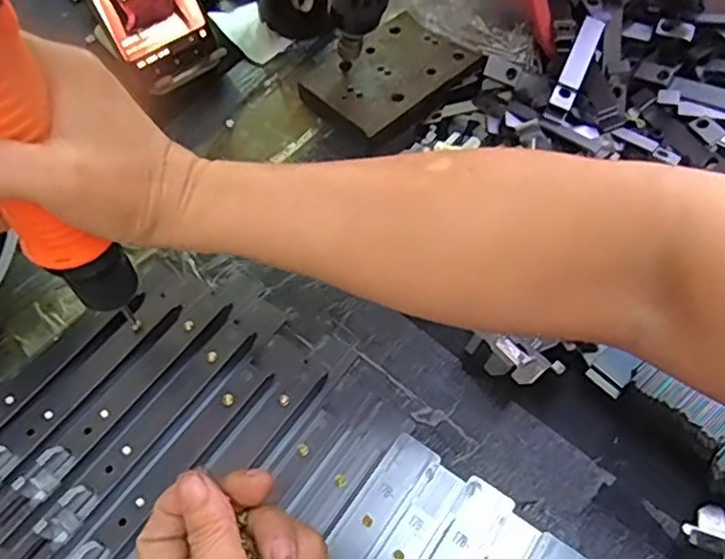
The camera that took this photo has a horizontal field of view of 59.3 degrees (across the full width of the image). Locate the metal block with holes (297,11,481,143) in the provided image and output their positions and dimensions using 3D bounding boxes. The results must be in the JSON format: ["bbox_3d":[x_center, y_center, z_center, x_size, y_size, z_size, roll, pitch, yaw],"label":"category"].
[{"bbox_3d":[0.020,-0.156,0.489,0.116,0.021,0.084,-38,62,-21],"label":"metal block with holes"}]

